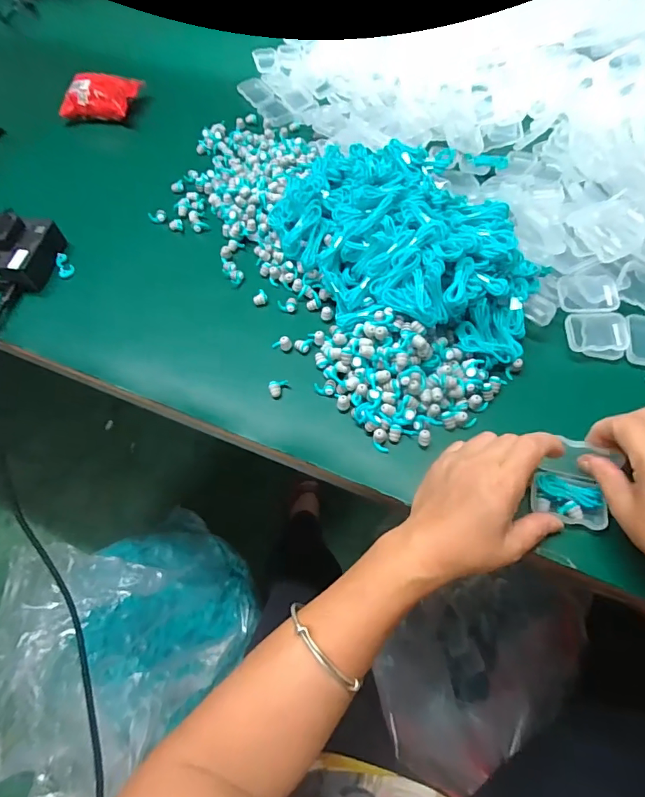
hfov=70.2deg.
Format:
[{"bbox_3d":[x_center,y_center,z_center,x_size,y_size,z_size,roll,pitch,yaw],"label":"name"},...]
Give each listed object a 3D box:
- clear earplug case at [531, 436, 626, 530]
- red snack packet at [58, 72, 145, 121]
[{"bbox_3d":[0.194,0.063,0.354,0.056,0.035,0.065,7,61,6],"label":"clear earplug case"},{"bbox_3d":[-0.306,-0.426,0.637,0.091,0.029,0.088,2,61,3],"label":"red snack packet"}]

